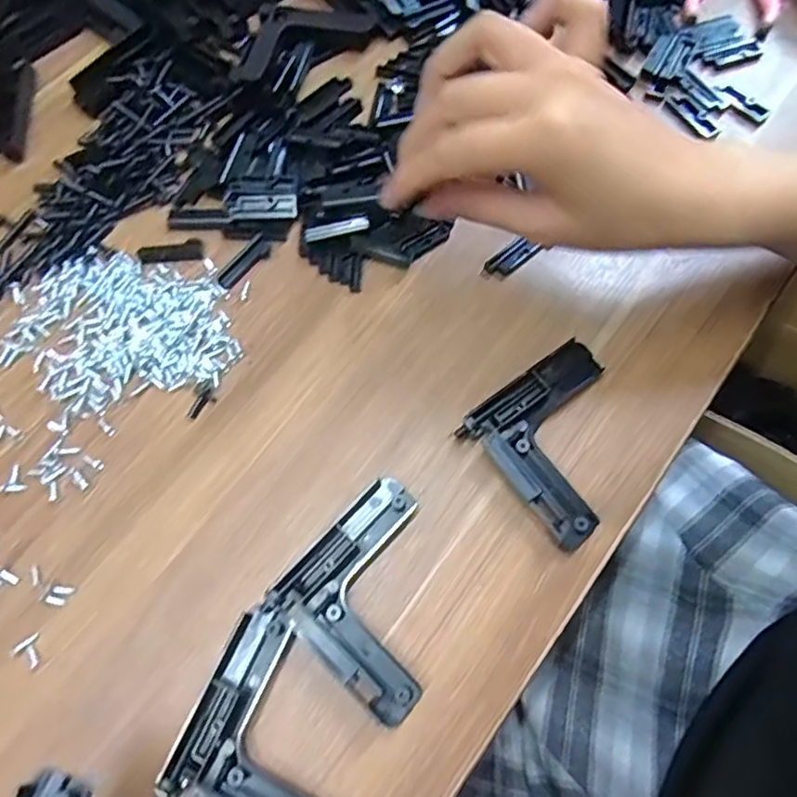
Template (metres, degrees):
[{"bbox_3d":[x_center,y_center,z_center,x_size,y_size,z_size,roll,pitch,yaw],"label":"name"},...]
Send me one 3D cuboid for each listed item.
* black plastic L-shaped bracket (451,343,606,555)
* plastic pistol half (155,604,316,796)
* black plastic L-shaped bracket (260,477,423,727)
[{"bbox_3d":[0.079,0.016,0.275,0.078,0.011,0.072,-42,75,-13],"label":"black plastic L-shaped bracket"},{"bbox_3d":[-0.045,0.133,0.234,0.074,0.017,0.074,21,72,8],"label":"plastic pistol half"},{"bbox_3d":[-0.006,0.082,0.252,0.072,0.016,0.076,38,75,13],"label":"black plastic L-shaped bracket"}]

